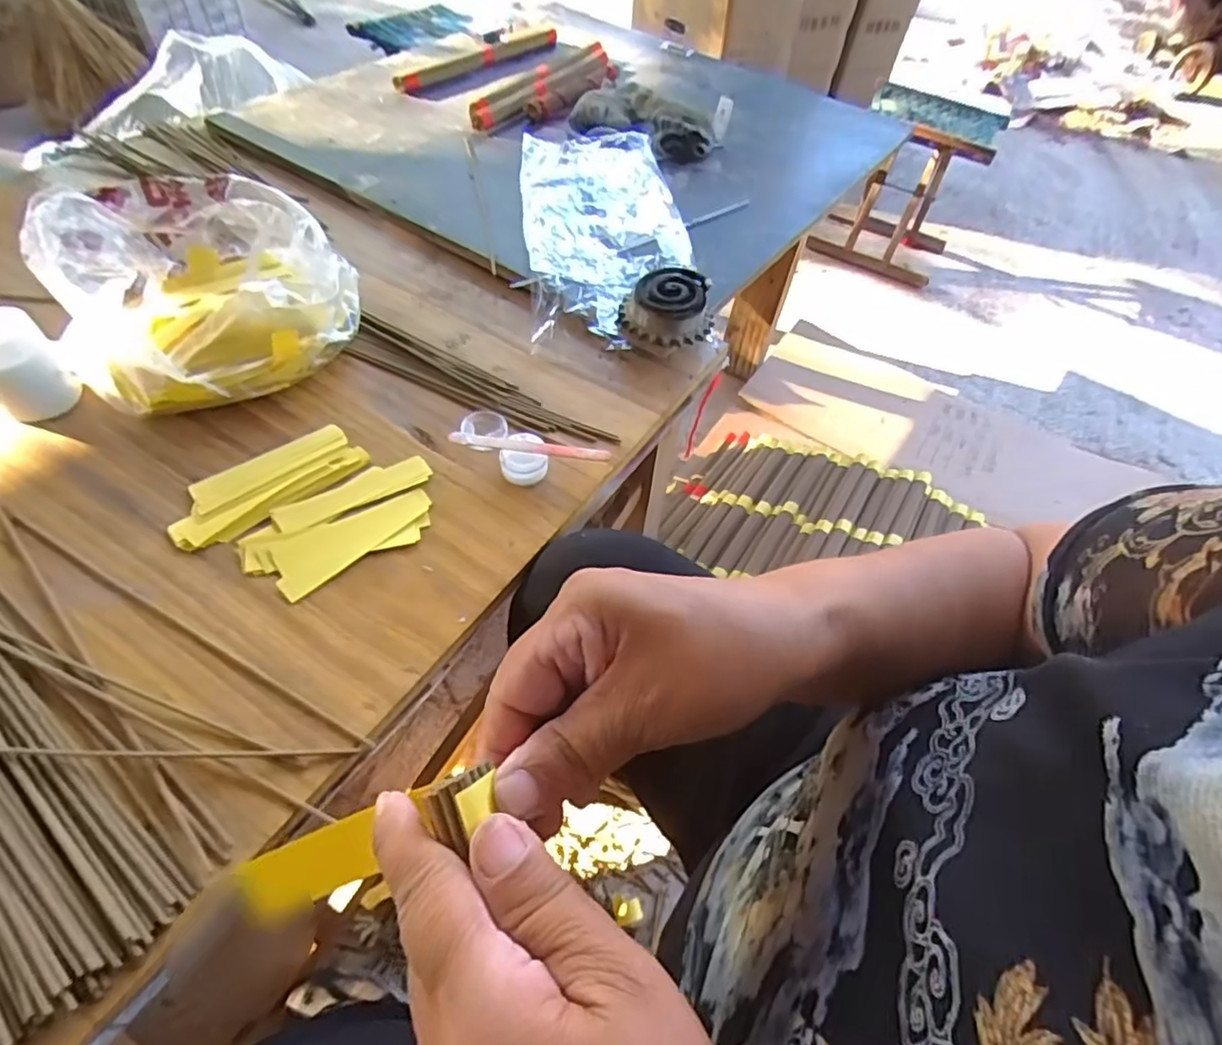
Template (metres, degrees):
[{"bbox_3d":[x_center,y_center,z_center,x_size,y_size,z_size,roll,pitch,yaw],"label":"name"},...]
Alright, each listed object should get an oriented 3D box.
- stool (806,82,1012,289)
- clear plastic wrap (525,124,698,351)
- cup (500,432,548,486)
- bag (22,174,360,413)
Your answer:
[{"bbox_3d":[0.686,-0.787,1.457,0.287,0.321,0.263,26,55,13],"label":"stool"},{"bbox_3d":[-0.008,-0.324,0.669,0.168,0.031,0.365,-3,54,-8],"label":"clear plastic wrap"},{"bbox_3d":[-0.068,-0.051,0.489,0.036,0.025,0.036,3,53,-4],"label":"cup"},{"bbox_3d":[-0.347,-0.202,0.536,0.228,0.088,0.233,-26,60,-23],"label":"bag"}]

